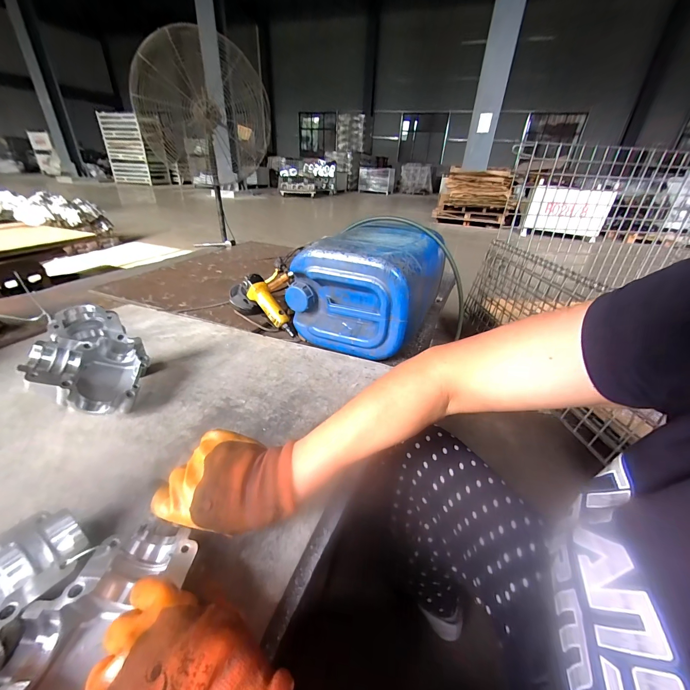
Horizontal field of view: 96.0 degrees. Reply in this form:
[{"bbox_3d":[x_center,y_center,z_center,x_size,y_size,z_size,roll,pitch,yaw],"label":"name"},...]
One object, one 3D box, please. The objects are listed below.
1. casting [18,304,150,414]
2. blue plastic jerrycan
[{"bbox_3d":[-0.403,0.036,0.505,0.142,0.143,0.155,27,38,37],"label":"casting"},{"bbox_3d":[0.074,-0.158,0.794,0.264,0.233,0.355,16,32,24],"label":"blue plastic jerrycan"}]

